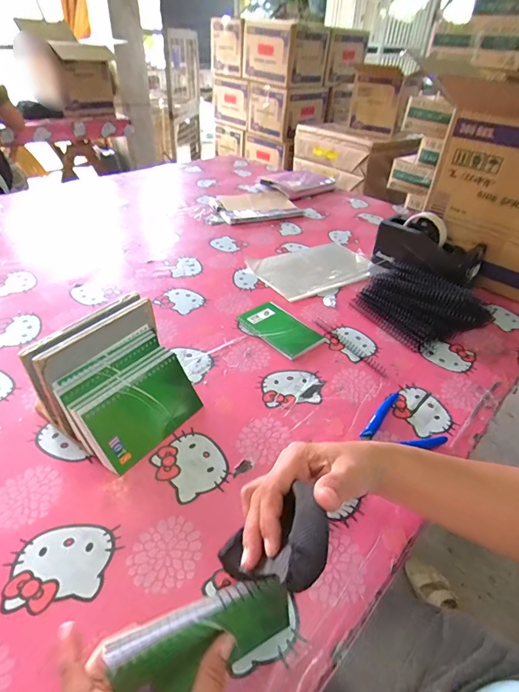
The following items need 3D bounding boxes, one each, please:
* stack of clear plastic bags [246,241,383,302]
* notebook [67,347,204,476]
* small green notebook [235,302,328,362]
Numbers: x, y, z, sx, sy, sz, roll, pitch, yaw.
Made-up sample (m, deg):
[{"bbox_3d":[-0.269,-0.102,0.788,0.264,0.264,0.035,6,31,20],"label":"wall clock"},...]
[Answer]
[{"bbox_3d":[0.113,-0.166,0.799,0.248,0.012,0.161,-21,47,-29],"label":"stack of clear plastic bags"},{"bbox_3d":[-0.134,0.070,0.444,0.012,0.090,0.133,-10,21,46],"label":"notebook"},{"bbox_3d":[0.036,-0.030,0.631,0.085,0.009,0.131,-27,49,-32],"label":"small green notebook"}]

